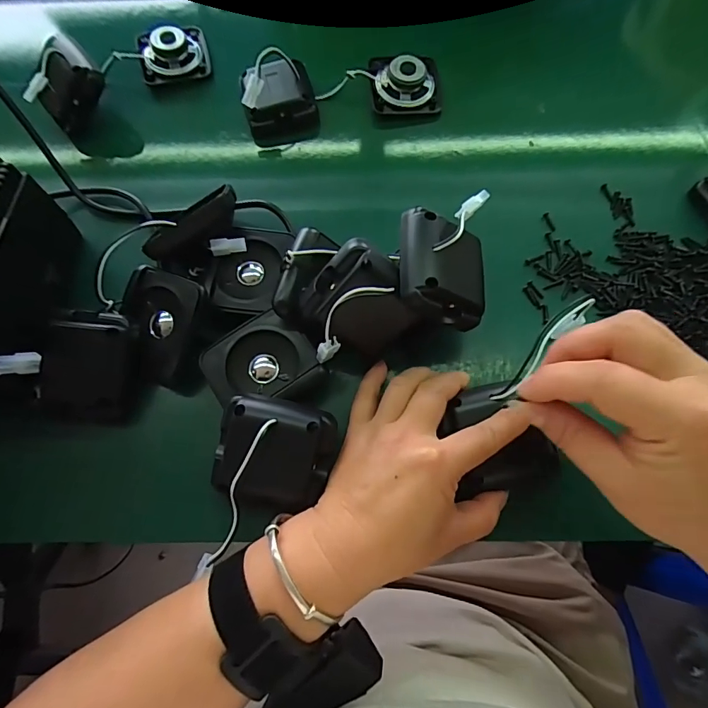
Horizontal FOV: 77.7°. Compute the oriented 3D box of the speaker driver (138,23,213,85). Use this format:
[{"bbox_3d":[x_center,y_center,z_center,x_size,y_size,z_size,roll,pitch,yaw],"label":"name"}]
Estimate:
[{"bbox_3d":[-0.177,-0.295,0.430,0.064,0.033,0.054,-18,71,-6],"label":"speaker driver"}]

